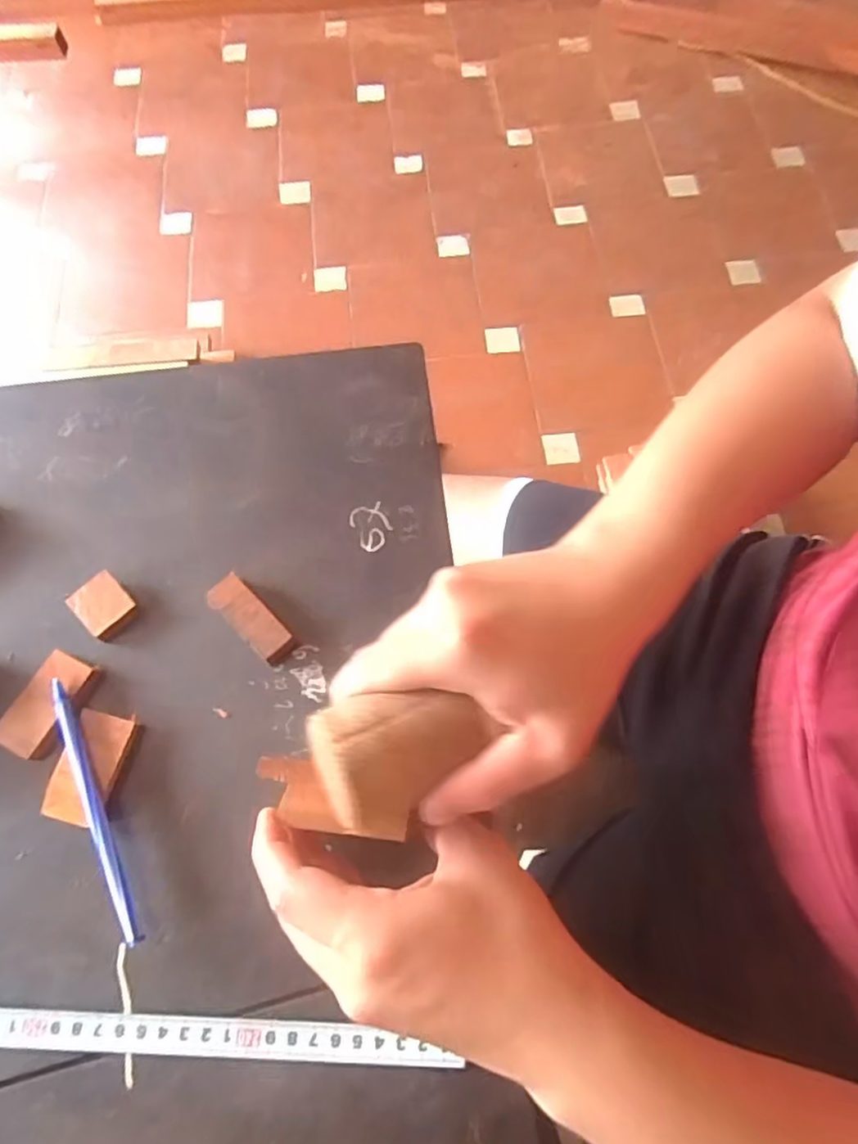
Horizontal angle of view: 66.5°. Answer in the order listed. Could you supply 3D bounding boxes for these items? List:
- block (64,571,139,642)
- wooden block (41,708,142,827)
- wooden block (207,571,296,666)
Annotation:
[{"bbox_3d":[-0.187,0.019,0.375,0.031,0.010,0.028,41,74,15],"label":"block"},{"bbox_3d":[-0.176,0.101,0.341,0.033,0.011,0.054,12,68,5],"label":"wooden block"},{"bbox_3d":[-0.099,0.027,0.369,0.056,0.016,0.023,40,73,15],"label":"wooden block"}]

